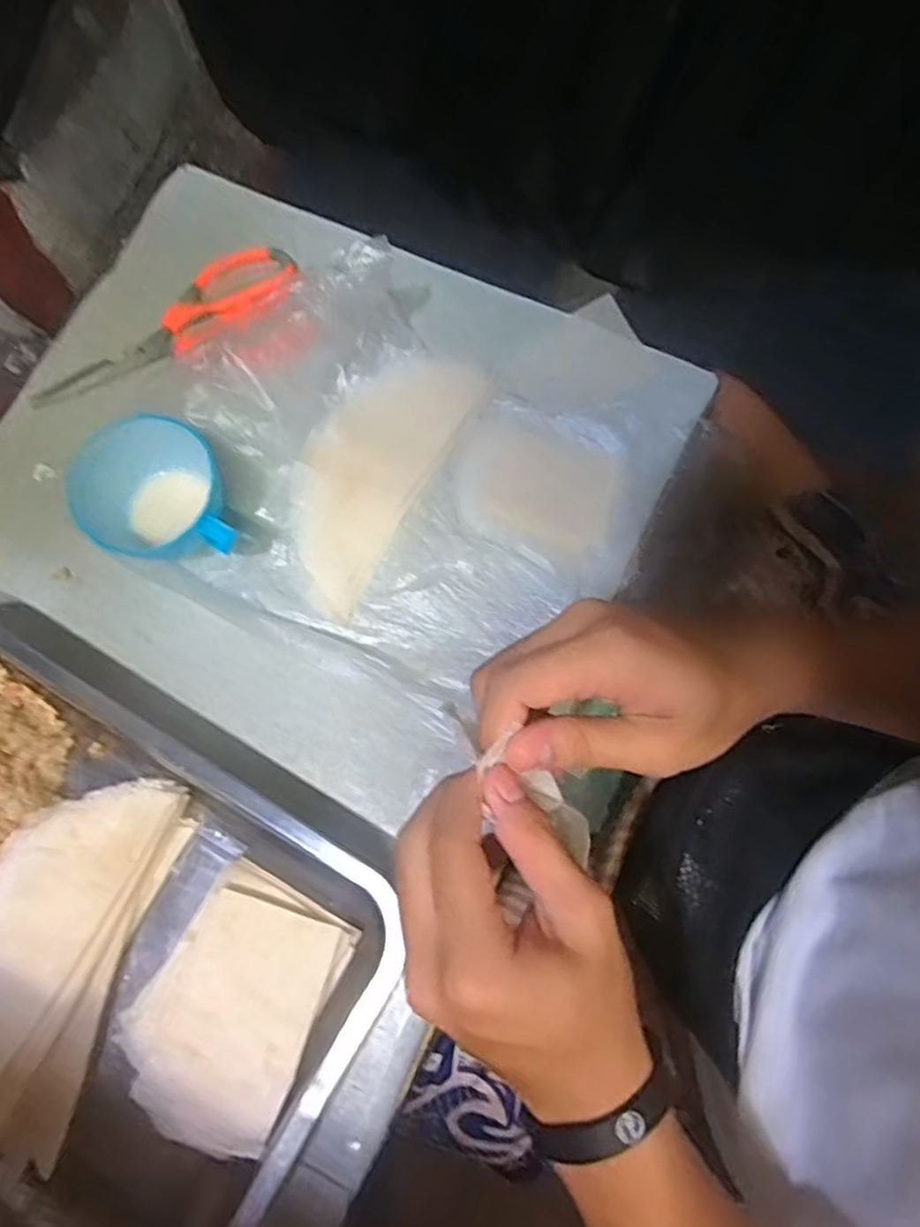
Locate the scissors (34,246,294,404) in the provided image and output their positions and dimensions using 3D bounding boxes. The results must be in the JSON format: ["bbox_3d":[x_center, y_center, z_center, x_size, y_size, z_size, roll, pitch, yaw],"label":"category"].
[{"bbox_3d":[-0.207,-0.199,0.483,0.200,0.013,0.050,-37,78,-8],"label":"scissors"}]

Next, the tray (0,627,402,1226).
[{"bbox_3d":[-0.234,0.180,0.374,0.353,0.044,0.258,30,78,8],"label":"tray"}]

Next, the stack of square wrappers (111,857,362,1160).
[{"bbox_3d":[-0.120,0.212,0.371,0.092,0.033,0.120,28,78,7],"label":"stack of square wrappers"}]

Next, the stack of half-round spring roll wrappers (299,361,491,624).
[{"bbox_3d":[-0.063,-0.099,0.460,0.081,0.009,0.192,28,78,7],"label":"stack of half-round spring roll wrappers"}]

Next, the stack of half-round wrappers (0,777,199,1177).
[{"bbox_3d":[-0.233,0.186,0.382,0.099,0.027,0.197,16,76,5],"label":"stack of half-round wrappers"}]

